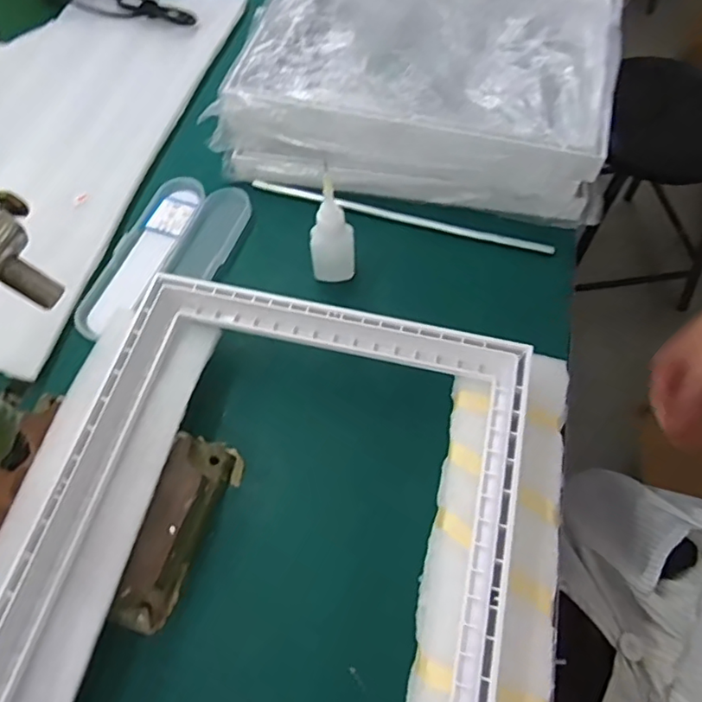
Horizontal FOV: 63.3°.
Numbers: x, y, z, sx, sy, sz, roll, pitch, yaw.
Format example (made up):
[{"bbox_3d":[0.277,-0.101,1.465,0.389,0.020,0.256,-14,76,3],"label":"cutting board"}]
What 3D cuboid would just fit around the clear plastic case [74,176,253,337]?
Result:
[{"bbox_3d":[-0.162,-0.080,0.497,0.094,0.015,0.173,20,65,10],"label":"clear plastic case"}]

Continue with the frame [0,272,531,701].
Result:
[{"bbox_3d":[-0.046,0.111,0.335,0.274,0.031,0.322,12,64,7],"label":"frame"}]

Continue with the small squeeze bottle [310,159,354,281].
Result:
[{"bbox_3d":[-0.014,-0.092,0.449,0.034,0.104,0.027,-5,63,-2],"label":"small squeeze bottle"}]

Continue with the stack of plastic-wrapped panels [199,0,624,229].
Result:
[{"bbox_3d":[0.071,-0.280,0.557,0.339,0.100,0.288,9,64,5],"label":"stack of plastic-wrapped panels"}]

